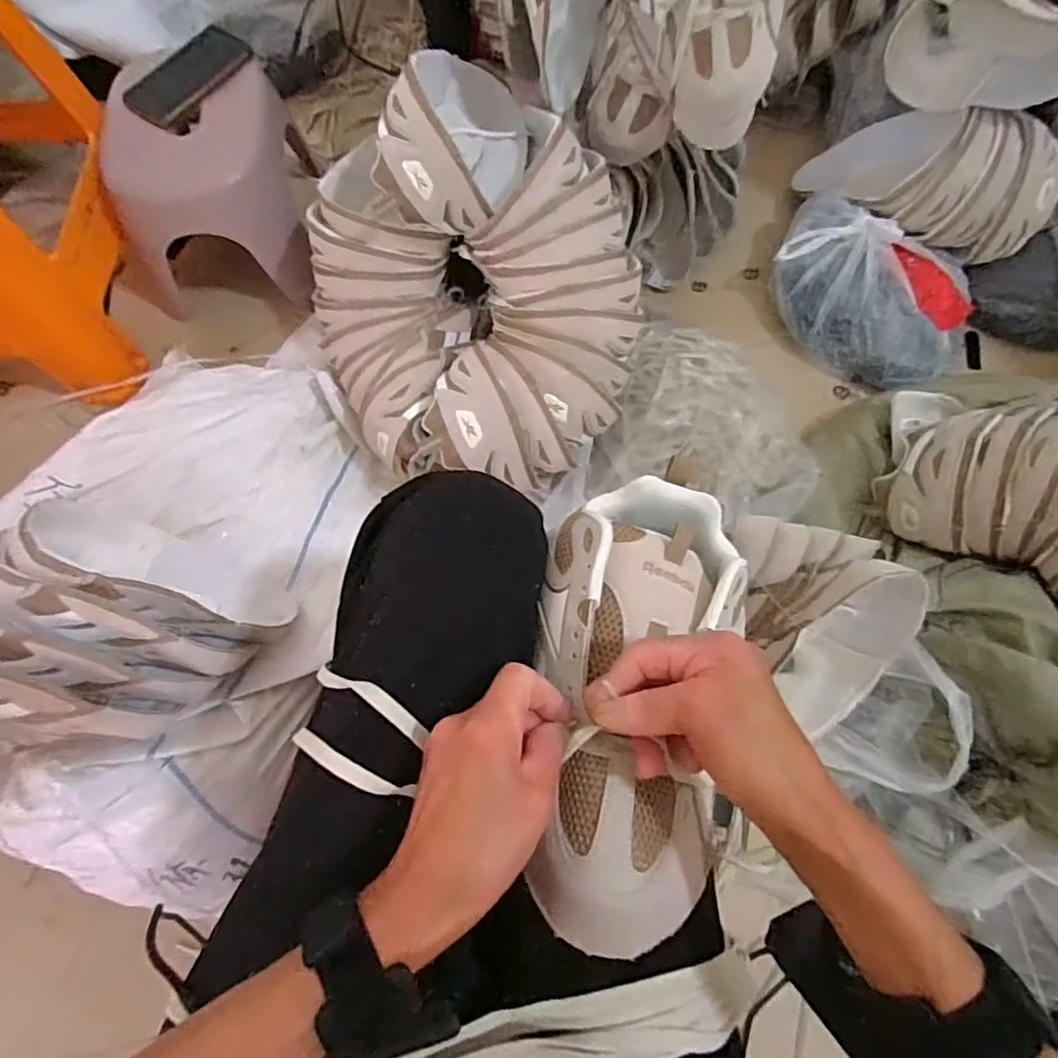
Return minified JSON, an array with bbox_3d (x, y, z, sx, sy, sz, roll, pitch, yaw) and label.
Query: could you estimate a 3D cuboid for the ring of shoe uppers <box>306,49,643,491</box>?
[{"bbox_3d":[-0.066,-0.251,0.650,0.372,0.185,0.380,2,70,1],"label":"ring of shoe uppers"}]

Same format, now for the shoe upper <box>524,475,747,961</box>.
[{"bbox_3d":[0.060,0.082,0.334,0.111,0.060,0.250,9,68,4],"label":"shoe upper"}]

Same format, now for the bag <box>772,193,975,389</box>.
[{"bbox_3d":[0.449,-0.315,0.816,0.277,0.084,0.178,40,75,13],"label":"bag"}]

